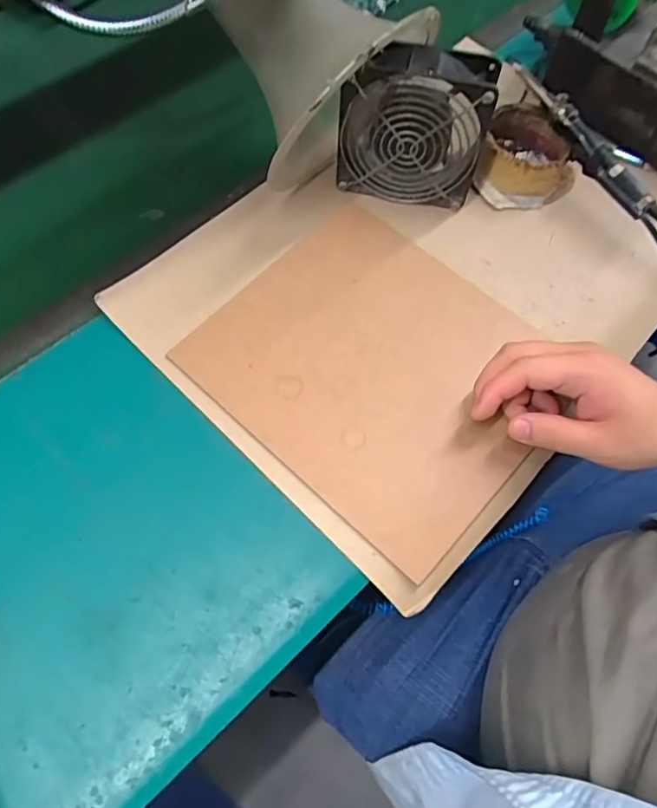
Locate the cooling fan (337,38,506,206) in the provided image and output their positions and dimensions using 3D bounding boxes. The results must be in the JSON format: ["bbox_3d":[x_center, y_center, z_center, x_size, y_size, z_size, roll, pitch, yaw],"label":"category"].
[{"bbox_3d":[0.071,-0.232,0.472,0.120,0.120,0.048,12,66,3],"label":"cooling fan"}]

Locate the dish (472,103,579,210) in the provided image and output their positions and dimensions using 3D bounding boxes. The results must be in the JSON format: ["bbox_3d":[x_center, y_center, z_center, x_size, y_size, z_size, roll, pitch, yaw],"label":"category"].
[{"bbox_3d":[0.189,-0.229,0.516,0.091,0.045,0.090,1,66,-2],"label":"dish"}]

